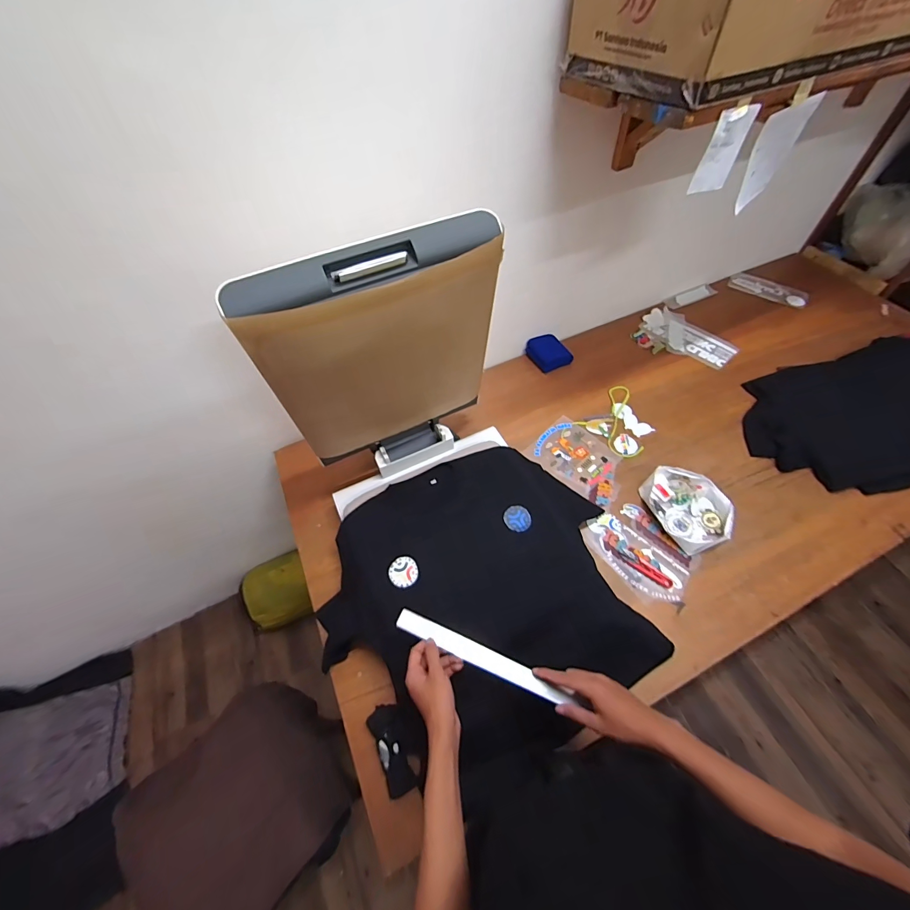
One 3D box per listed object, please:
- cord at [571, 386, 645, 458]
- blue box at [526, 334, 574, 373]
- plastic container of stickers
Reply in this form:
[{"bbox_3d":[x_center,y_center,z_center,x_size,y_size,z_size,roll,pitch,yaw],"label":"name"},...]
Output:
[{"bbox_3d":[0.454,-0.093,1.041,0.206,0.012,0.174,-39,63,-20],"label":"cord"},{"bbox_3d":[0.289,-0.316,1.180,0.119,0.037,0.136,-26,59,-13],"label":"blue box"},{"bbox_3d":[0.535,0.119,0.891,0.156,0.045,0.196,-18,58,-8],"label":"plastic container of stickers"}]

